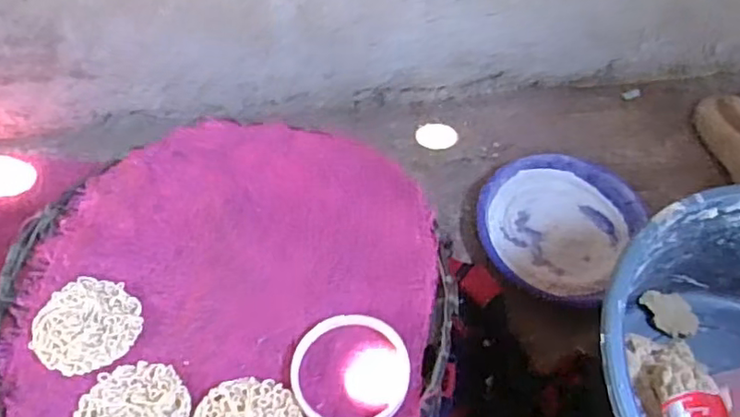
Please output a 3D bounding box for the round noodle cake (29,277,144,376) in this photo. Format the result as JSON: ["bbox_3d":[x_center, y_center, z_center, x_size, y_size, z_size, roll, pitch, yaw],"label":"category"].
[{"bbox_3d":[-0.218,0.087,0.467,0.075,0.011,0.074,2,57,-3],"label":"round noodle cake"}]

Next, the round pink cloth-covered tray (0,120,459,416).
[{"bbox_3d":[-0.111,0.071,0.487,0.341,0.022,0.337,2,57,-3],"label":"round pink cloth-covered tray"}]

